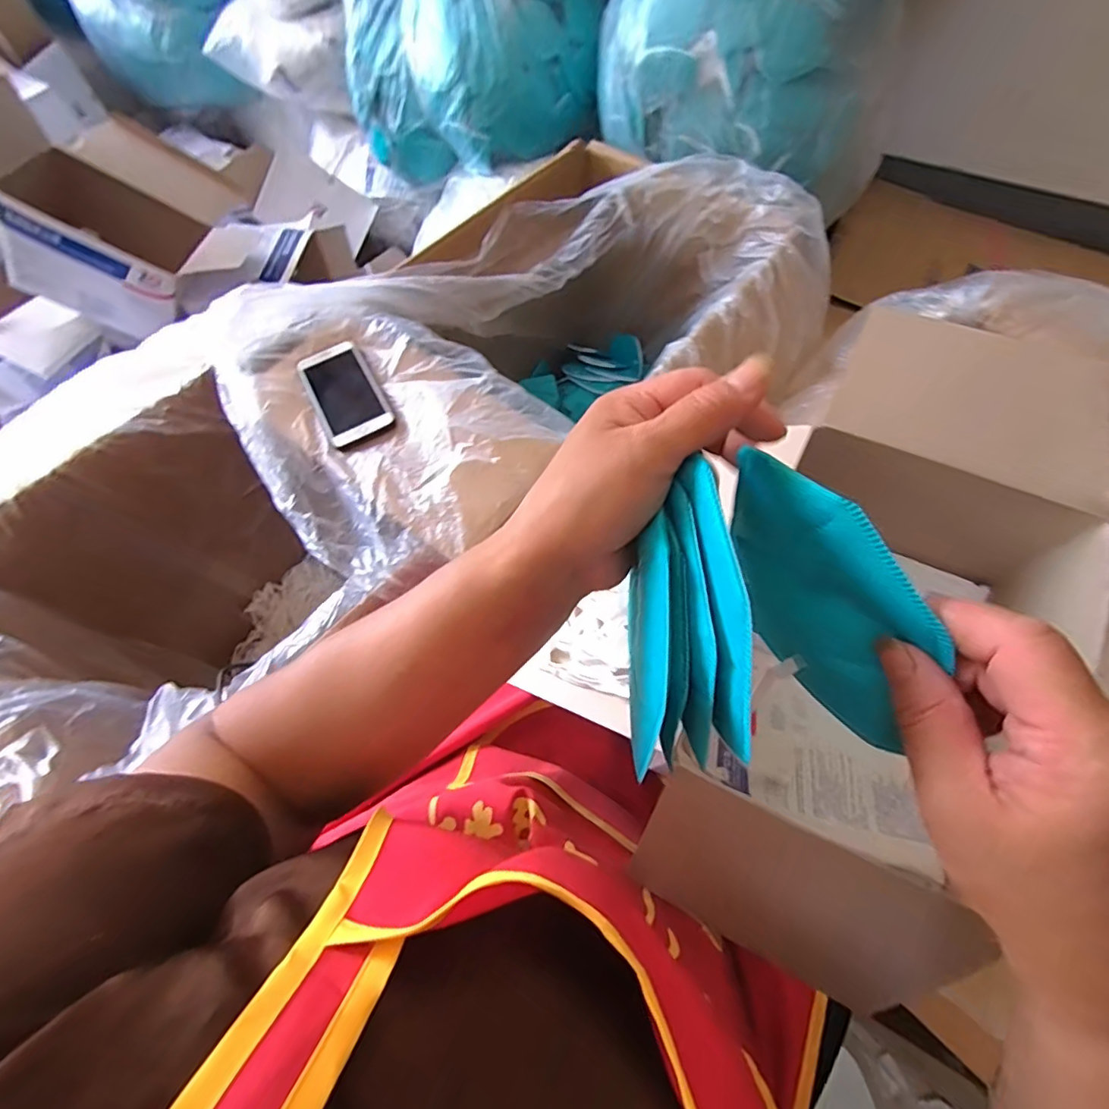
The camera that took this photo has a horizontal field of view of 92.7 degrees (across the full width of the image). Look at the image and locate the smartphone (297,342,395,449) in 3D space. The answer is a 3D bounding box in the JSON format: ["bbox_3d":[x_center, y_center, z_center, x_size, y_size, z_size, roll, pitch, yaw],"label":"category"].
[{"bbox_3d":[-0.254,-0.196,0.642,0.078,0.010,0.151,-28,66,-12],"label":"smartphone"}]

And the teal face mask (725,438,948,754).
[{"bbox_3d":[0.116,0.019,0.235,0.015,0.092,0.123,-26,65,-12],"label":"teal face mask"}]

